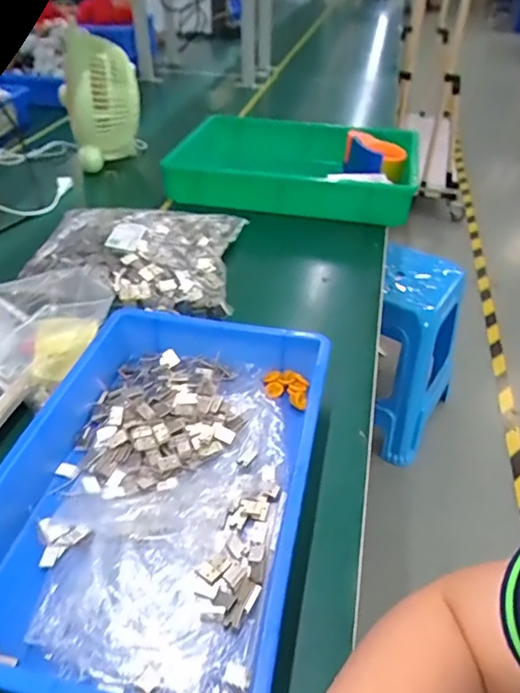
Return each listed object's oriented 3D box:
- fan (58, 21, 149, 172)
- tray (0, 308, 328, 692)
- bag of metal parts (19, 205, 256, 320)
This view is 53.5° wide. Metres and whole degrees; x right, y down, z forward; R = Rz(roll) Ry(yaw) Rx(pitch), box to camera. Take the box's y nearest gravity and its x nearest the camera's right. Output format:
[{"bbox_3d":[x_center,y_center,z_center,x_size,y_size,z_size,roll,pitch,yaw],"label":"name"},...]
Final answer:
[{"bbox_3d":[-0.302,-0.470,0.991,0.141,0.219,0.083,-14,42,-16],"label":"fan"},{"bbox_3d":[-0.088,0.107,0.449,0.251,0.058,0.362,8,41,9],"label":"tray"},{"bbox_3d":[-0.169,-0.140,0.733,0.265,0.061,0.234,1,40,1],"label":"bag of metal parts"}]

